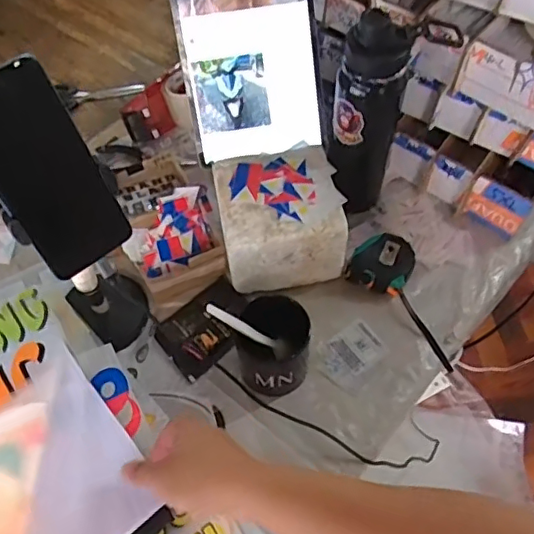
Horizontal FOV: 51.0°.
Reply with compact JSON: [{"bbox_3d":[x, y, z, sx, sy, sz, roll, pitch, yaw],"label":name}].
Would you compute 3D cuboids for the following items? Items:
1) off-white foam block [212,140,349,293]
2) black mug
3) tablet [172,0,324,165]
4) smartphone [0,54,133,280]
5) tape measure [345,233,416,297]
[{"bbox_3d":[0.017,-0.058,0.700,0.144,0.120,0.138,-9,58,-4],"label":"off-white foam block"},{"bbox_3d":[0.008,0.088,0.623,0.076,0.095,0.083,-1,58,1],"label":"black mug"},{"bbox_3d":[-0.021,-0.258,0.660,0.157,0.241,0.018,-10,21,-2],"label":"tablet"},{"bbox_3d":[-0.166,-0.068,0.425,0.081,0.162,0.006,-38,40,-20],"label":"smartphone"},{"bbox_3d":[0.145,-0.005,0.704,0.074,0.050,0.069,-1,58,1],"label":"tape measure"}]

